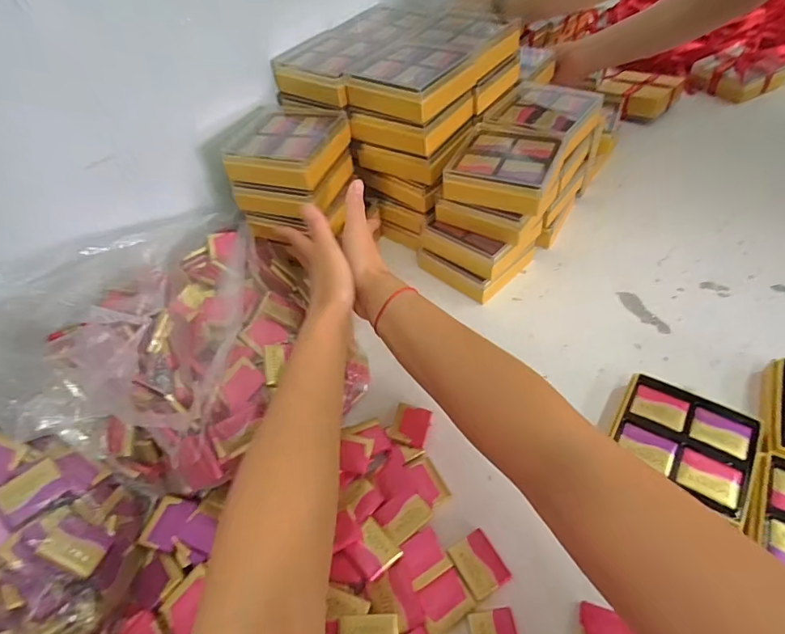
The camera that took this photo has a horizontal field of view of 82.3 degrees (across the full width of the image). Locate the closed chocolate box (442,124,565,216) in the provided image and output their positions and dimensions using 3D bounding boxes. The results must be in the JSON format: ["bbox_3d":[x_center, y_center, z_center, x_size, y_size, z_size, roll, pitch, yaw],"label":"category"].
[{"bbox_3d":[0.117,-0.161,0.469,0.110,0.037,0.118,16,53,20],"label":"closed chocolate box"}]

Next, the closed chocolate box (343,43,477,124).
[{"bbox_3d":[0.021,-0.250,0.470,0.098,0.034,0.101,28,58,28],"label":"closed chocolate box"}]

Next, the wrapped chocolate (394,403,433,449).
[{"bbox_3d":[0.018,0.098,0.405,0.030,0.004,0.036,6,50,13],"label":"wrapped chocolate"}]

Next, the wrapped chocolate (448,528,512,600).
[{"bbox_3d":[0.065,0.183,0.335,0.032,0.004,0.039,-25,51,-14],"label":"wrapped chocolate"}]

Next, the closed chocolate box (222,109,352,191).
[{"bbox_3d":[-0.109,-0.182,0.474,0.102,0.032,0.099,11,51,17],"label":"closed chocolate box"}]

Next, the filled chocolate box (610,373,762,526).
[{"bbox_3d":[0.231,0.101,0.363,0.094,0.034,0.088,26,57,27],"label":"filled chocolate box"}]

